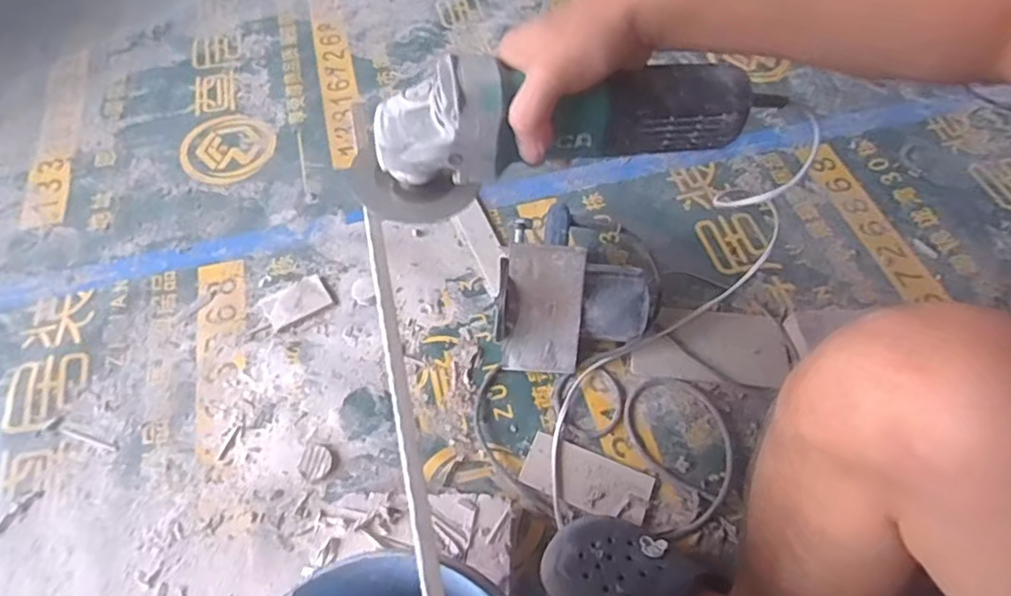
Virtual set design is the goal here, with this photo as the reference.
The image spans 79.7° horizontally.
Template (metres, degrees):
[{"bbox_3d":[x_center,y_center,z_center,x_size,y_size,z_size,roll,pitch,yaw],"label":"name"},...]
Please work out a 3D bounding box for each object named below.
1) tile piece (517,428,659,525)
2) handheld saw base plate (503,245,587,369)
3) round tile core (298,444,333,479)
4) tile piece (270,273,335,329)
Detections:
[{"bbox_3d":[0.098,0.217,0.729,0.149,0.009,0.068,20,60,12],"label":"tile piece"},{"bbox_3d":[0.050,0.015,0.774,0.094,0.168,0.008,4,19,2],"label":"handheld saw base plate"},{"bbox_3d":[-0.230,0.200,0.738,0.037,0.006,0.042,9,58,5],"label":"round tile core"},{"bbox_3d":[-0.300,0.003,0.872,0.089,0.012,0.057,-33,64,-19],"label":"tile piece"}]

